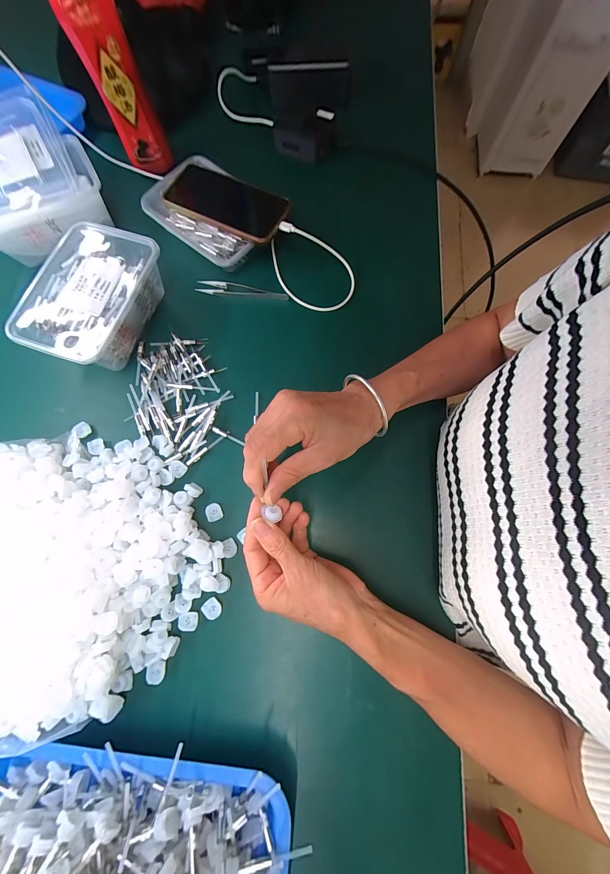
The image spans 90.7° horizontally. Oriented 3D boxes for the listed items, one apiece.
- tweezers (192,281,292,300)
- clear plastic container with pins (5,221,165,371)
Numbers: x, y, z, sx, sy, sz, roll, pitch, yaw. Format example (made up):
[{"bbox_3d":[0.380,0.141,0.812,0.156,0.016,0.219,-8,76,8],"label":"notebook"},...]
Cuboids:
[{"bbox_3d":[-0.085,-0.196,0.404,0.124,0.009,0.017,11,74,3],"label":"tweezers"},{"bbox_3d":[-0.252,-0.164,0.368,0.120,0.058,0.171,18,74,5],"label":"clear plastic container with pins"}]

